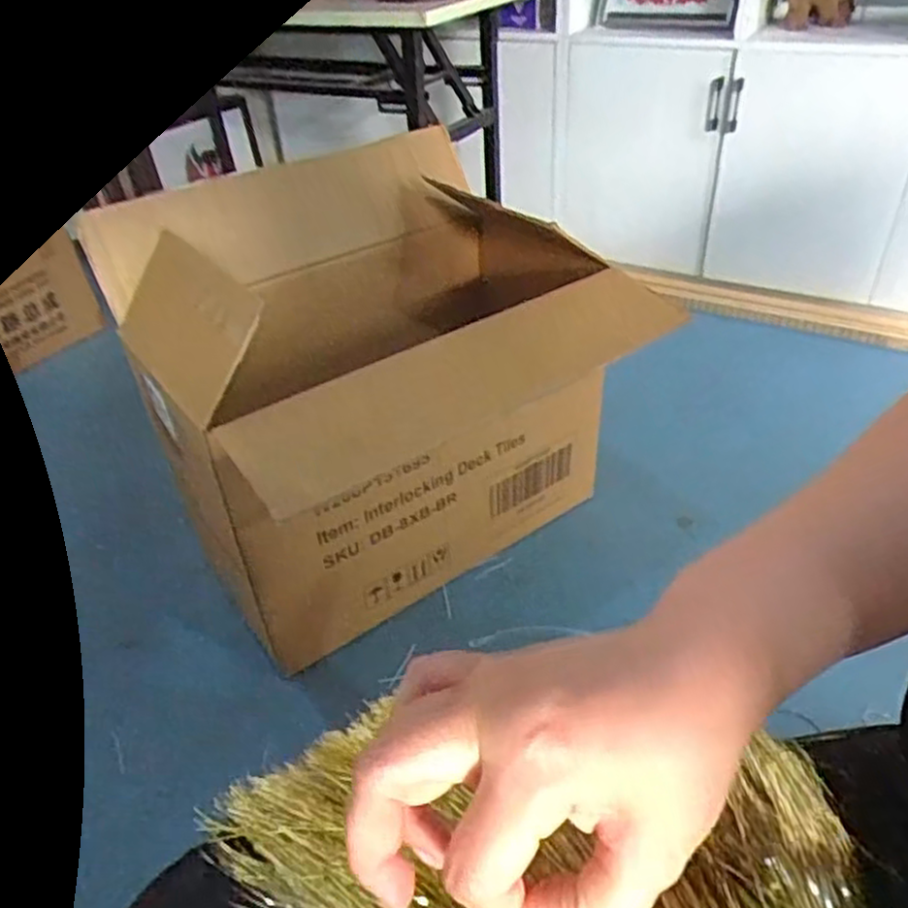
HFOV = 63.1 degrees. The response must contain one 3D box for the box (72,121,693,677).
[{"bbox_3d":[-0.088,-0.132,1.204,0.742,0.534,0.560,-25,43,-26],"label":"box"}]

